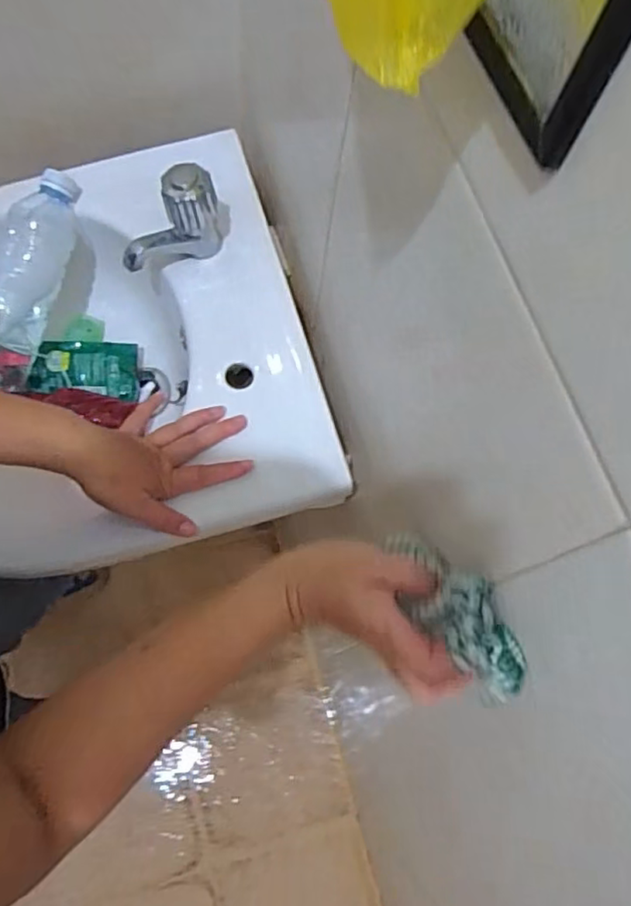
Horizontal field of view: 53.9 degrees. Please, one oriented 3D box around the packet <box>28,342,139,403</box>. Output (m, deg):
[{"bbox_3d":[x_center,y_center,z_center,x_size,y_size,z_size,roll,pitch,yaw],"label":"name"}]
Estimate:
[{"bbox_3d":[-0.251,-0.094,0.685,0.102,0.013,0.066,2,83,-7],"label":"packet"}]

